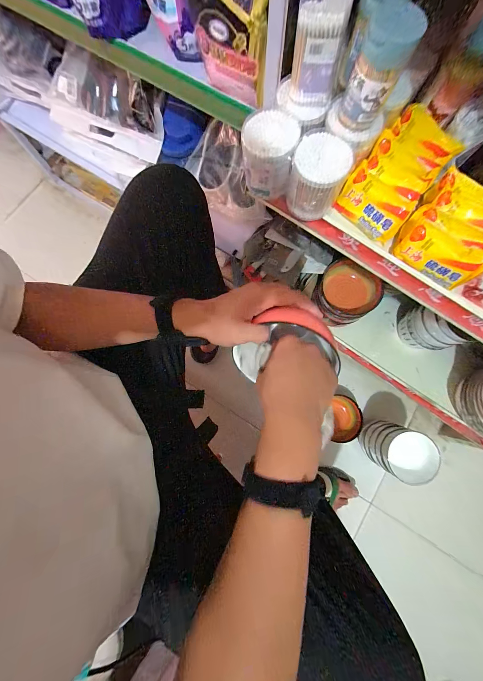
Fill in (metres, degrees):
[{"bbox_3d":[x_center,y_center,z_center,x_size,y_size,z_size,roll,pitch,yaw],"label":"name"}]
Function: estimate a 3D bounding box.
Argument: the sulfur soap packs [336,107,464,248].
[{"bbox_3d":[0.228,-0.246,0.362,0.096,0.042,0.184,38,81,7],"label":"sulfur soap packs"}]

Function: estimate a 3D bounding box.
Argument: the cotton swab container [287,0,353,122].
[{"bbox_3d":[0.086,-0.326,0.287,0.052,0.093,0.050,11,79,2],"label":"cotton swab container"}]

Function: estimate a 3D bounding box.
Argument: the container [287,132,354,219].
[{"bbox_3d":[0.100,-0.214,0.336,0.065,0.074,0.073,23,79,5],"label":"container"}]

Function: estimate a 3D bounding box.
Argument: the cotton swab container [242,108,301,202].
[{"bbox_3d":[0.035,-0.248,0.337,0.067,0.071,0.071,0,78,0],"label":"cotton swab container"}]

